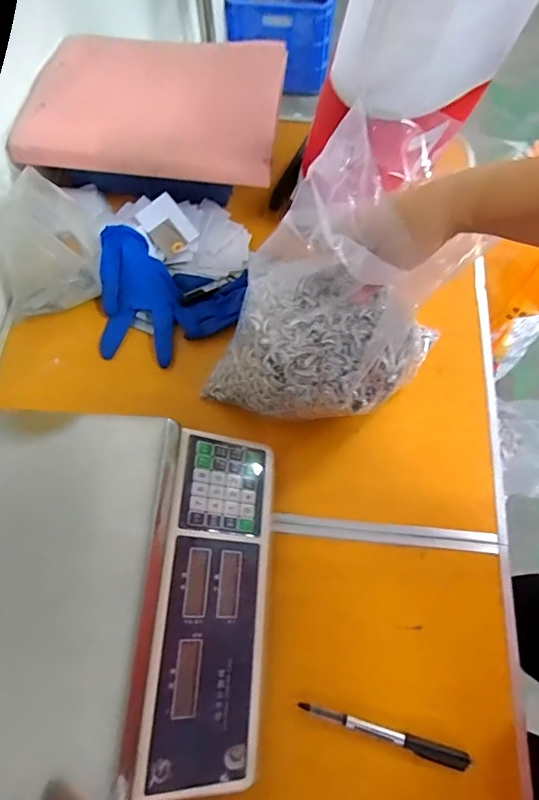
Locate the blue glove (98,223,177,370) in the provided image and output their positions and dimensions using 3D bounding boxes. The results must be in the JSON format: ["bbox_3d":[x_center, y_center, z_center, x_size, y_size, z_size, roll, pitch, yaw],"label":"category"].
[{"bbox_3d":[-0.163,-0.127,0.569,0.091,0.073,0.147,2,68,3],"label":"blue glove"}]

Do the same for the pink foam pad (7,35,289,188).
[{"bbox_3d":[-0.148,-0.388,0.600,0.316,0.028,0.237,4,67,3],"label":"pink foam pad"}]

